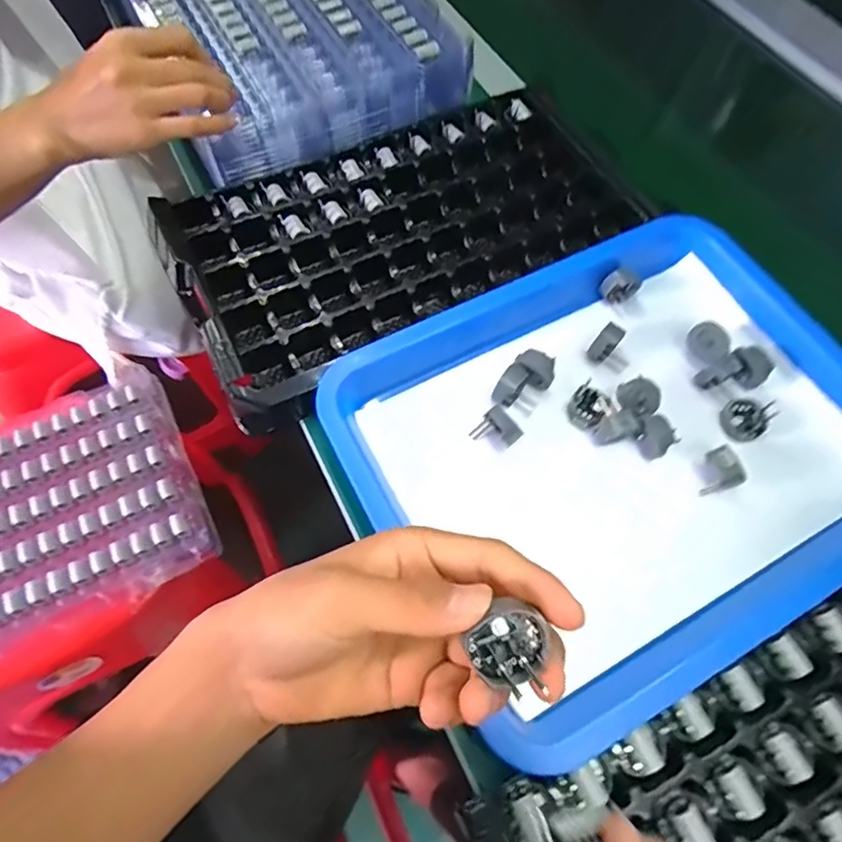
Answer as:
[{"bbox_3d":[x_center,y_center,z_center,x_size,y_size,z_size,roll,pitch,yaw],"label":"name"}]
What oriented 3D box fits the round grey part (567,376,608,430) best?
[{"bbox_3d":[0.113,-0.010,0.371,0.024,0.015,0.025,42,69,17],"label":"round grey part"}]

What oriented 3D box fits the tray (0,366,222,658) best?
[{"bbox_3d":[-0.424,0.113,0.552,0.374,0.031,0.235,-24,66,-15],"label":"tray"}]

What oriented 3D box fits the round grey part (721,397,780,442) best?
[{"bbox_3d":[0.220,-0.004,0.367,0.031,0.019,0.028,-31,69,-16],"label":"round grey part"}]

